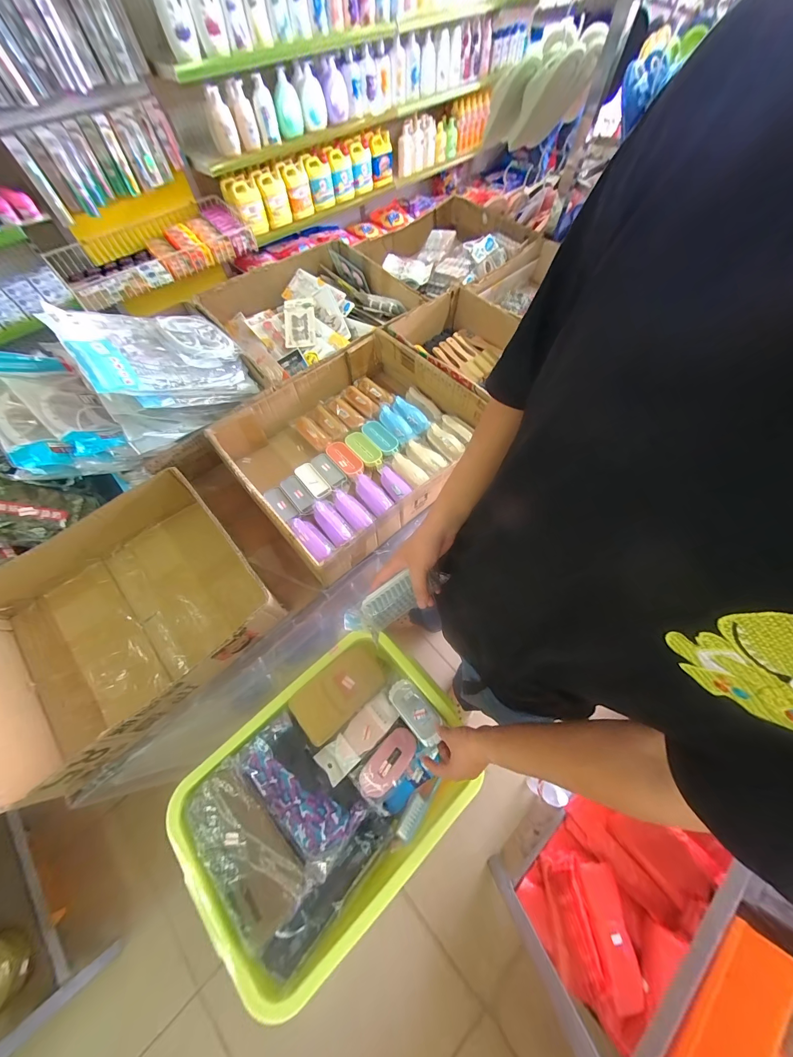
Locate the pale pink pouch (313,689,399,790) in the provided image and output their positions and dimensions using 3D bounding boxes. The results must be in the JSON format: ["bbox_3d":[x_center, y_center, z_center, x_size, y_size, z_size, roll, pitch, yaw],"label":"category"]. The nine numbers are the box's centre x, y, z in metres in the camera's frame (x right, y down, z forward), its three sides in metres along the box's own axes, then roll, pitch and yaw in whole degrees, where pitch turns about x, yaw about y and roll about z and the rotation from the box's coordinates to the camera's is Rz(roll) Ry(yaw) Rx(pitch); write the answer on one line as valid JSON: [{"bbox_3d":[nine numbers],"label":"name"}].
[{"bbox_3d":[-0.072,0.404,0.654,0.172,0.015,0.062,-39,70,-17],"label":"pale pink pouch"}]

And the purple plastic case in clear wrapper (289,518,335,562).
[{"bbox_3d":[-0.196,0.020,0.771,0.048,0.044,0.132,-40,70,-17],"label":"purple plastic case in clear wrapper"}]

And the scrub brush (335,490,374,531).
[{"bbox_3d":[-0.108,-0.045,0.808,0.046,0.033,0.128,-38,70,-16],"label":"scrub brush"}]

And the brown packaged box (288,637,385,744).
[{"bbox_3d":[-0.113,0.324,0.673,0.191,0.029,0.102,-38,70,-16],"label":"brown packaged box"}]

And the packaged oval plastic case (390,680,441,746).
[{"bbox_3d":[0.039,0.359,0.665,0.124,0.035,0.061,43,96,26],"label":"packaged oval plastic case"}]

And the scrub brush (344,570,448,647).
[{"bbox_3d":[0.002,0.112,0.523,0.170,0.040,0.059,-29,67,-2],"label":"scrub brush"}]

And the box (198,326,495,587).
[{"bbox_3d":[-0.104,-0.208,0.887,0.555,0.181,0.482,-39,70,-17],"label":"box"}]

